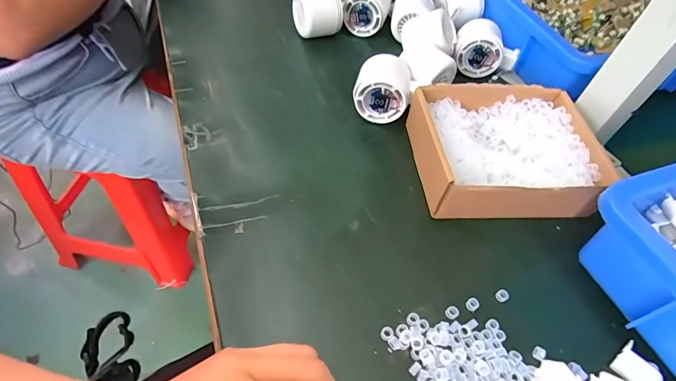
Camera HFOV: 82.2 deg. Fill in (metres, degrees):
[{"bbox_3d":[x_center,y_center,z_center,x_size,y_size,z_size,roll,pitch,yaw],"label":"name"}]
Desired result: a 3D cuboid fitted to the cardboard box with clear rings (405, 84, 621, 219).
[{"bbox_3d":[0.166,-0.043,0.392,0.180,0.045,0.140,1,52,-6],"label":"cardboard box with clear rings"}]

